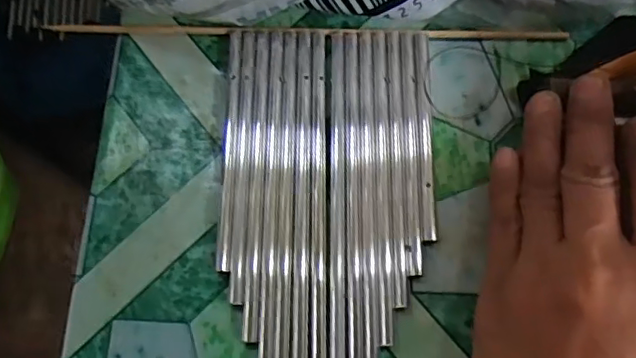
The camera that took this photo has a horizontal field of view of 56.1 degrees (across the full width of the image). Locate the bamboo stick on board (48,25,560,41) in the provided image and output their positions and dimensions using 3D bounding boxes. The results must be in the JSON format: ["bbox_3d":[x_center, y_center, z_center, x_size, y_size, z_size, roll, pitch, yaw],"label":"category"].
[{"bbox_3d":[-0.008,-0.070,0.285,0.249,0.007,0.006,2,74,2],"label":"bamboo stick on board"}]

